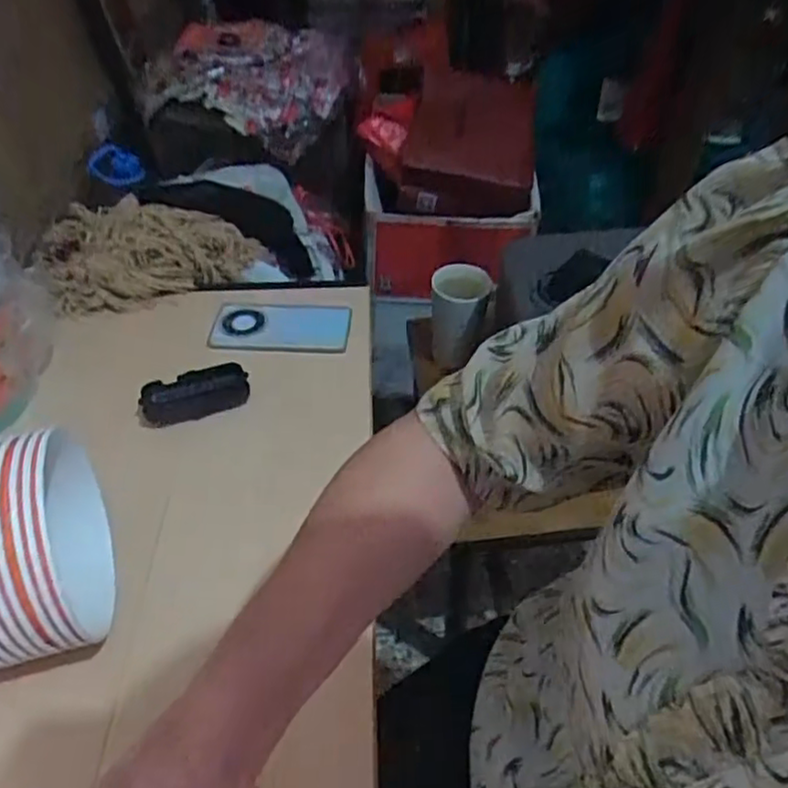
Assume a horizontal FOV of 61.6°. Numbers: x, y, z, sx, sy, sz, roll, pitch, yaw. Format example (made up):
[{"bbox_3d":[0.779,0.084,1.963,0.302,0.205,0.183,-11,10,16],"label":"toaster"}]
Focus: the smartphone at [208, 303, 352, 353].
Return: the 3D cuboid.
[{"bbox_3d":[-0.138,-0.082,0.810,0.164,0.011,0.078,5,56,4],"label":"smartphone"}]

